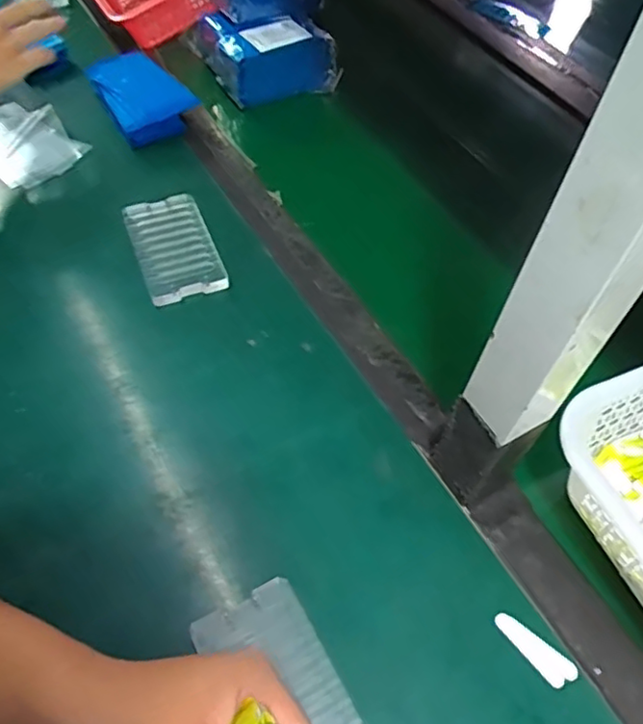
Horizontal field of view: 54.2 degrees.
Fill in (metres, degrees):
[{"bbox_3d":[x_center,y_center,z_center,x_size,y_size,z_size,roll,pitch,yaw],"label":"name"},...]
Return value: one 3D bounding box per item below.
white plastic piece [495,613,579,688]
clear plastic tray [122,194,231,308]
[{"bbox_3d":[0.133,0.179,0.393,0.054,0.004,0.020,39,61,22],"label":"white plastic piece"},{"bbox_3d":[-0.137,-0.106,0.583,0.068,0.023,0.118,-17,58,-16],"label":"clear plastic tray"}]

